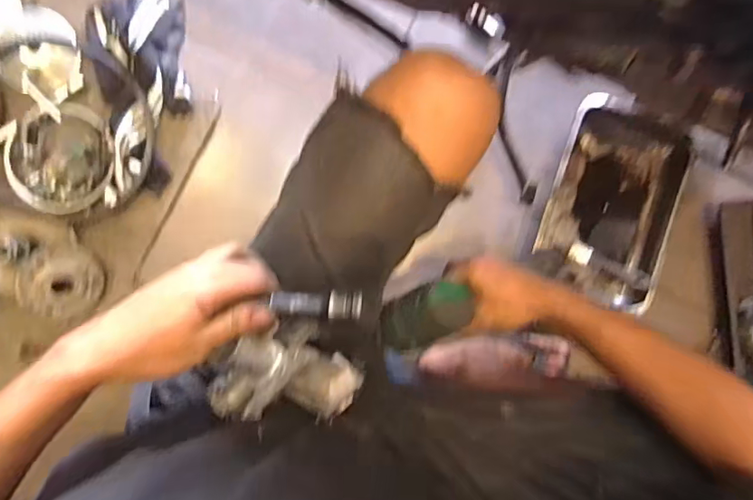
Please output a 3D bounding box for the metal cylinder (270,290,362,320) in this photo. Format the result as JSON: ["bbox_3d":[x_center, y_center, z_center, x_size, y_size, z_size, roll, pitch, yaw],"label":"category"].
[{"bbox_3d":[-0.043,0.039,0.379,0.065,0.019,0.020,1,90,13],"label":"metal cylinder"}]

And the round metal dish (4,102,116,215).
[{"bbox_3d":[-0.470,-0.138,0.764,0.152,0.029,0.153,0,90,-4],"label":"round metal dish"}]

